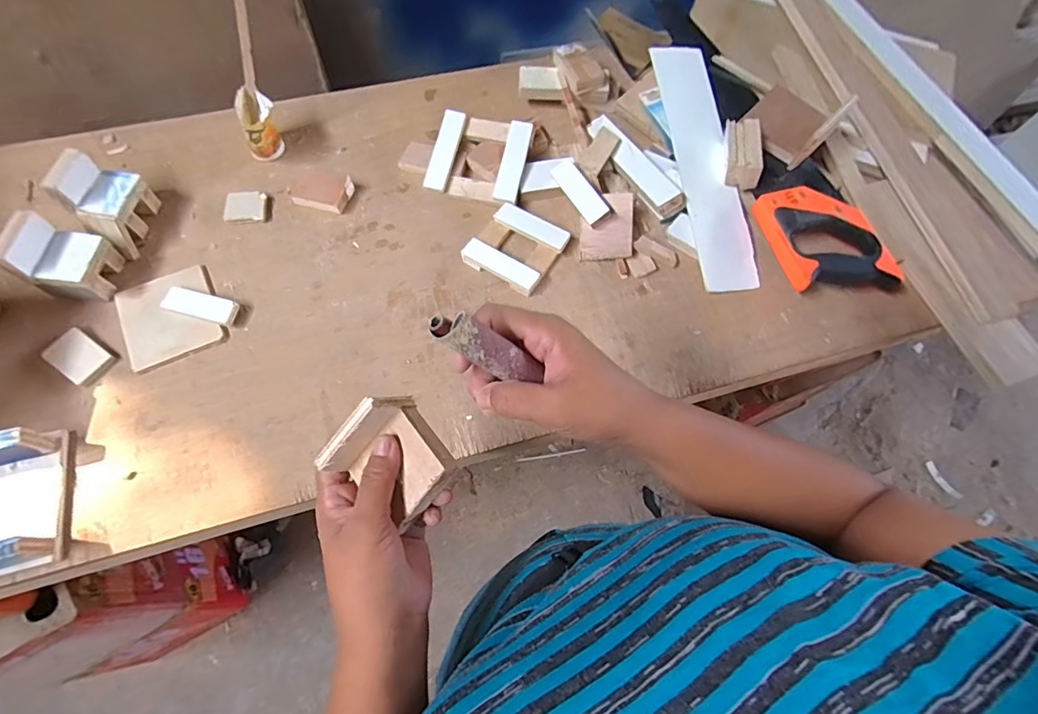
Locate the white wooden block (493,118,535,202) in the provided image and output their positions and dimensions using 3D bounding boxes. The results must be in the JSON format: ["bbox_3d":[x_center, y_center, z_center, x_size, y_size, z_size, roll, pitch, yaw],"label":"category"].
[{"bbox_3d":[-0.006,-0.239,0.608,0.032,0.012,0.106,12,80,2],"label":"white wooden block"}]

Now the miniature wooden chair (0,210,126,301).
[{"bbox_3d":[-0.471,-0.102,0.512,0.066,0.072,0.062,0,67,-3],"label":"miniature wooden chair"}]

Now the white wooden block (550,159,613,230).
[{"bbox_3d":[0.072,-0.194,0.580,0.032,0.014,0.091,-34,76,7],"label":"white wooden block"}]

